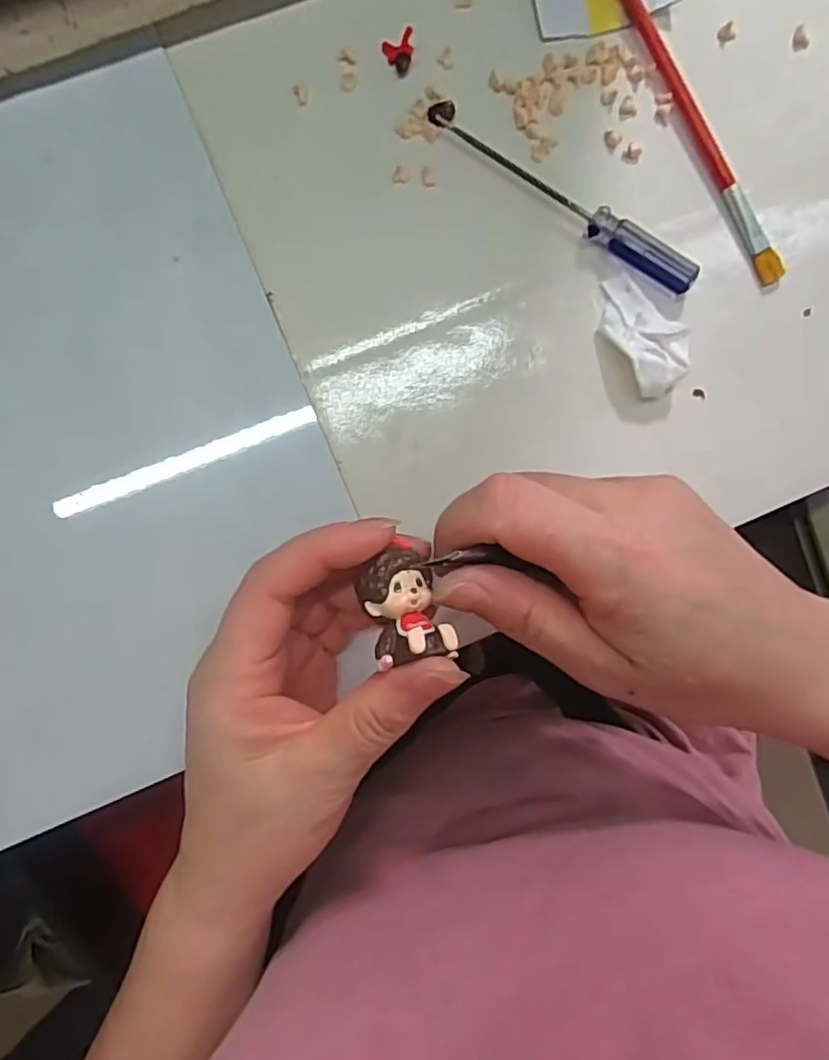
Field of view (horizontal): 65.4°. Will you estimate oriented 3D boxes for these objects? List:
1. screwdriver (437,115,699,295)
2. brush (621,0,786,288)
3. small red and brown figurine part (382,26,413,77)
[{"bbox_3d":[0.065,-0.139,0.276,0.126,0.011,0.013,31,88,-5],"label":"screwdriver"},{"bbox_3d":[0.126,-0.175,0.283,0.010,0.007,0.145,-29,94,-5],"label":"brush"},{"bbox_3d":[-0.006,-0.199,0.269,0.011,0.010,0.014,-14,92,-5],"label":"small red and brown figurine part"}]

